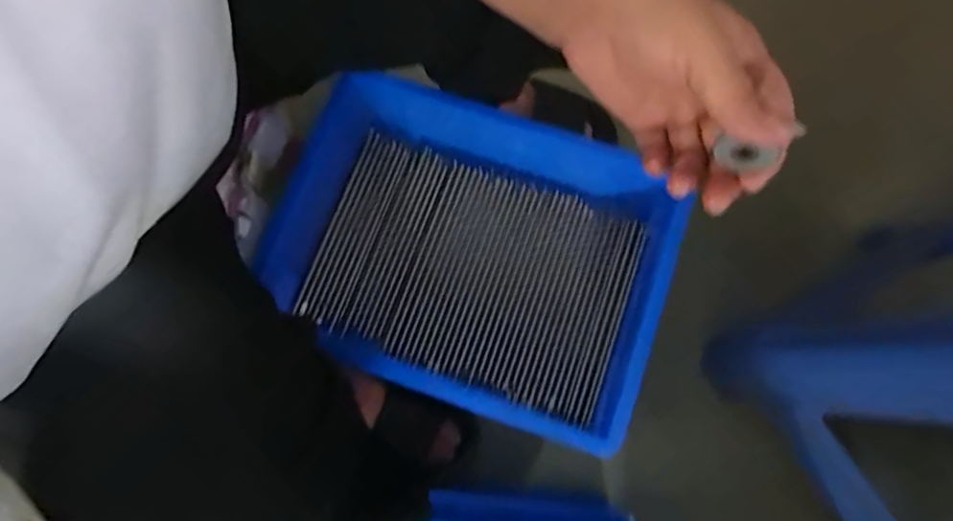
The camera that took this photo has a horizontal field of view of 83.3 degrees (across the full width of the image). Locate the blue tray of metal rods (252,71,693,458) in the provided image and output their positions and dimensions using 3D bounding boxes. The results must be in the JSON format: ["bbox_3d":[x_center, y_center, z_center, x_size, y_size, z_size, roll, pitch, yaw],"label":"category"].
[{"bbox_3d":[-0.019,-0.013,0.608,0.431,0.103,0.313,19,79,4],"label":"blue tray of metal rods"}]

